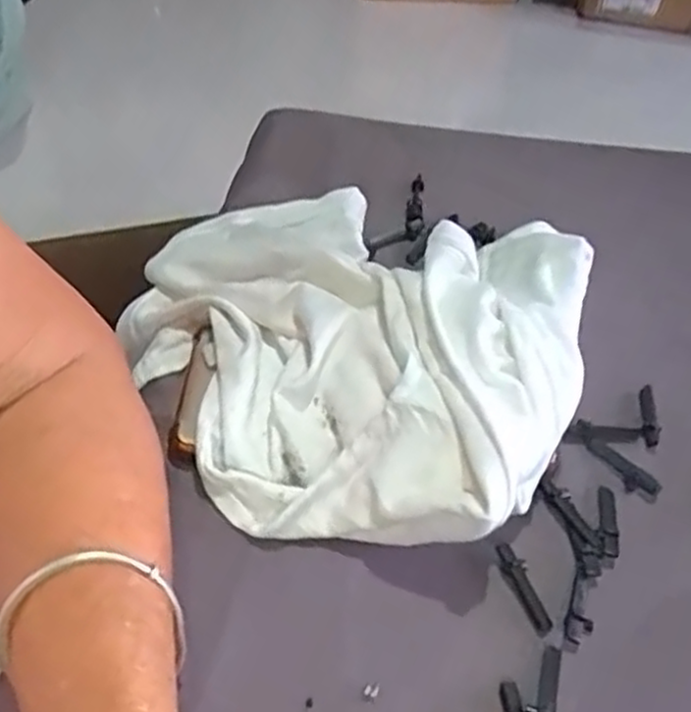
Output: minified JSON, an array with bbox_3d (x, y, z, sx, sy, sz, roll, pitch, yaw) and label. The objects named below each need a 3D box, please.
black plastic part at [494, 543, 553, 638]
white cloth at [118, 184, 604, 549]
[{"bbox_3d":[0.068,0.089,0.293,0.009,0.005,0.037,-12,47,-12],"label":"black plastic part"},{"bbox_3d":[-0.003,-0.018,0.360,0.221,0.056,0.203,18,48,17],"label":"white cloth"}]

